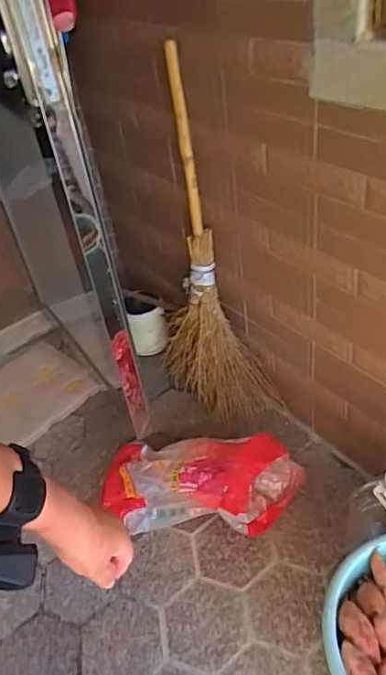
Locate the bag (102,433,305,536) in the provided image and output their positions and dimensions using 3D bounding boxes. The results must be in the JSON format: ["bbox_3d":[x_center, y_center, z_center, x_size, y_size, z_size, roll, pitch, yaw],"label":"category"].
[{"bbox_3d":[0.008,0.341,1.303,0.466,0.193,0.224,5,42,14],"label":"bag"}]

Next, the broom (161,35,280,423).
[{"bbox_3d":[0.009,-0.190,1.357,0.153,0.930,0.374,-26,44,-20],"label":"broom"}]

